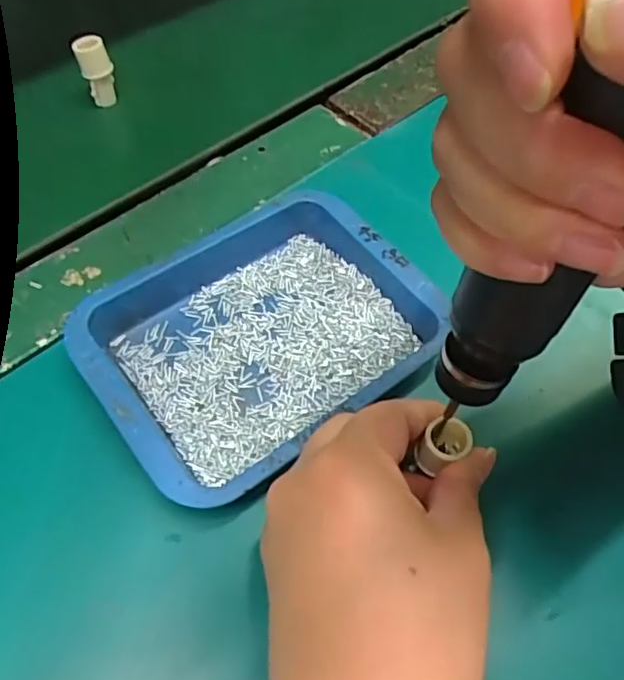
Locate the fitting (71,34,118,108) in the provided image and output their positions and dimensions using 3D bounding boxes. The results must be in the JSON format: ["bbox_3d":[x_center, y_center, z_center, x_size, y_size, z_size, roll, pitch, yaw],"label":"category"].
[{"bbox_3d":[-0.140,-0.174,0.390,0.020,0.040,0.016,-19,61,-14],"label":"fitting"}]

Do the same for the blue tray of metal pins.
[{"bbox_3d":[-0.027,-0.006,0.289,0.155,0.025,0.129,-33,65,-21],"label":"blue tray of metal pins"}]

